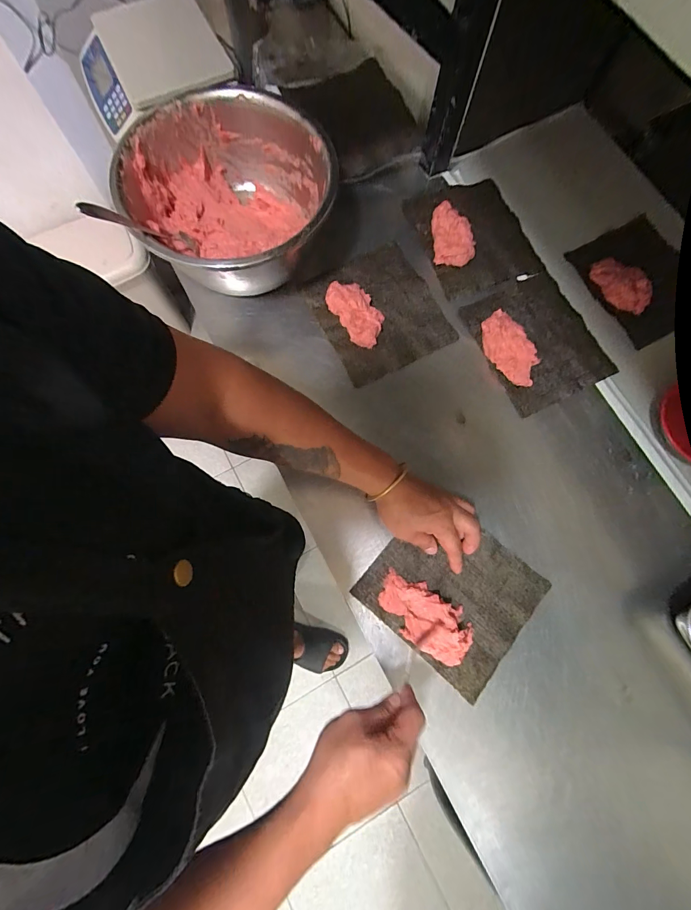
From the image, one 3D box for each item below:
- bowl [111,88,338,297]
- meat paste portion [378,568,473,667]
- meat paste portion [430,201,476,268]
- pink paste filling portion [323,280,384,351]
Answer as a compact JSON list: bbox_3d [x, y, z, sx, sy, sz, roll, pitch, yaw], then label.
[{"bbox_3d":[-0.158,-0.363,0.545,0.270,0.138,0.288,0,77,-2],"label":"bowl"},{"bbox_3d":[0.100,0.207,0.460,0.125,0.030,0.066,30,78,5],"label":"meat paste portion"},{"bbox_3d":[0.177,-0.361,0.597,0.069,0.032,0.105,-2,77,-2],"label":"meat paste portion"},{"bbox_3d":[0.018,-0.218,0.560,0.059,0.035,0.110,-32,80,-9],"label":"pink paste filling portion"}]

